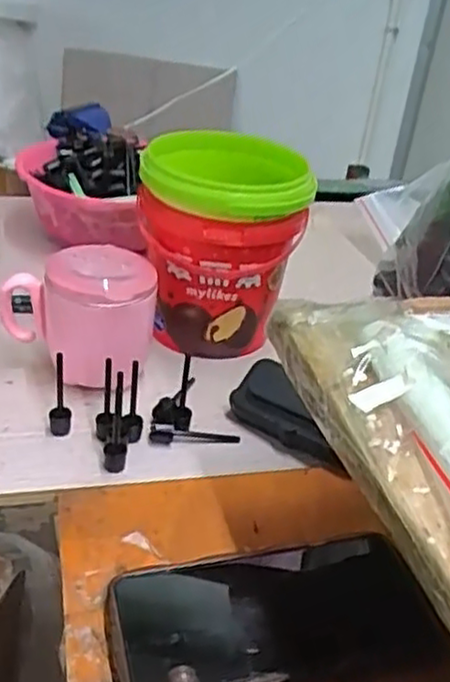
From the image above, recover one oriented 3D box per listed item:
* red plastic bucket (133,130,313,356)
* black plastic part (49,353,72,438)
[{"bbox_3d":[-0.006,-0.078,0.591,0.127,0.156,0.122,3,32,-6],"label":"red plastic bucket"},{"bbox_3d":[-0.112,0.036,0.484,0.015,0.066,0.013,0,33,-11],"label":"black plastic part"}]

